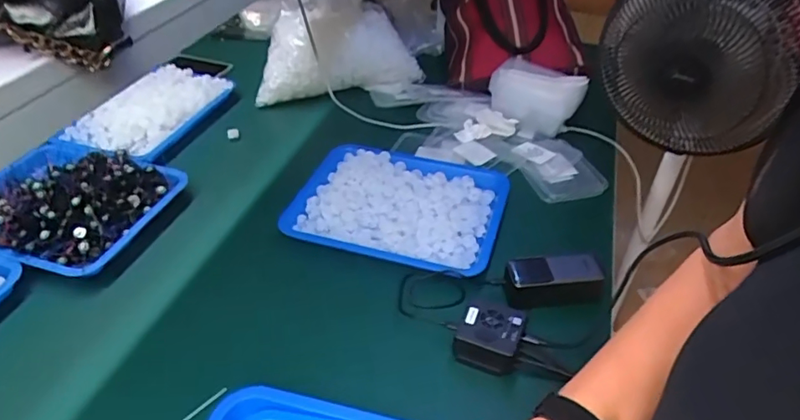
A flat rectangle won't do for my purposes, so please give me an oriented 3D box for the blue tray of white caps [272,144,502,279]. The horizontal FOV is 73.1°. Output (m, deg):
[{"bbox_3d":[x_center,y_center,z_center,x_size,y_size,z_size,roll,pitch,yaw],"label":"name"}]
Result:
[{"bbox_3d":[-0.002,-0.019,0.866,0.326,0.033,0.250,11,41,12],"label":"blue tray of white caps"}]

